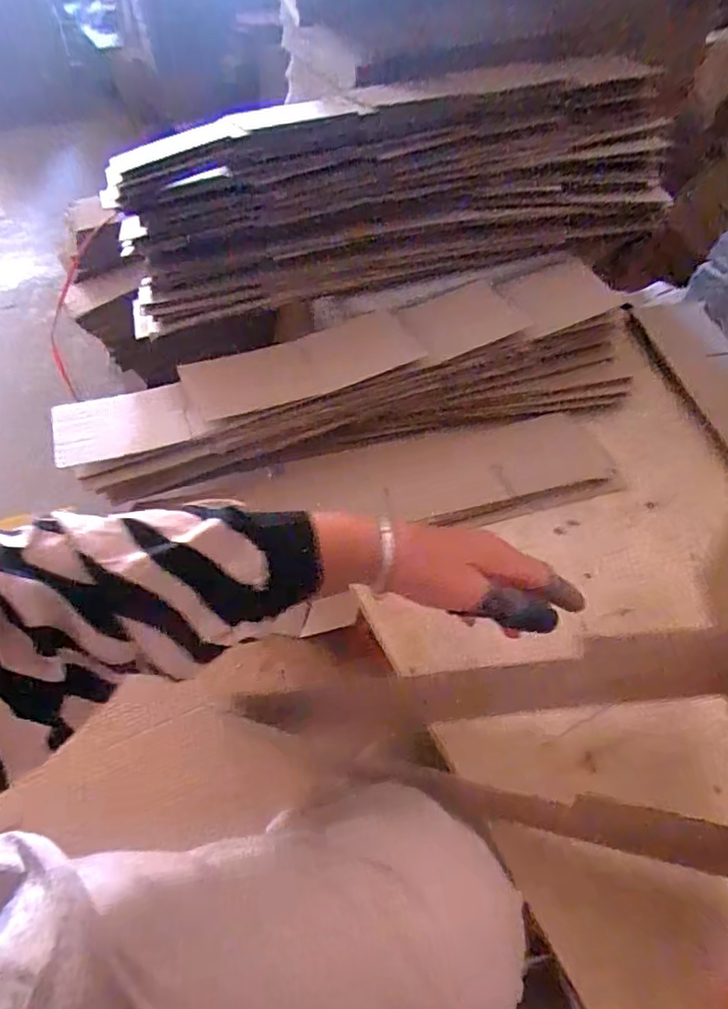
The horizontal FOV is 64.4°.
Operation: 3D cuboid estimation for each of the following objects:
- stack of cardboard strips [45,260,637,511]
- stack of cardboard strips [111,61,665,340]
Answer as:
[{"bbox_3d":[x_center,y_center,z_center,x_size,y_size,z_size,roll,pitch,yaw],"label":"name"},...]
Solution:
[{"bbox_3d":[0.001,-0.139,0.673,0.640,0.112,0.166,-15,52,-8],"label":"stack of cardboard strips"},{"bbox_3d":[0.050,-0.387,0.686,0.672,0.173,0.166,-14,52,-8],"label":"stack of cardboard strips"}]

